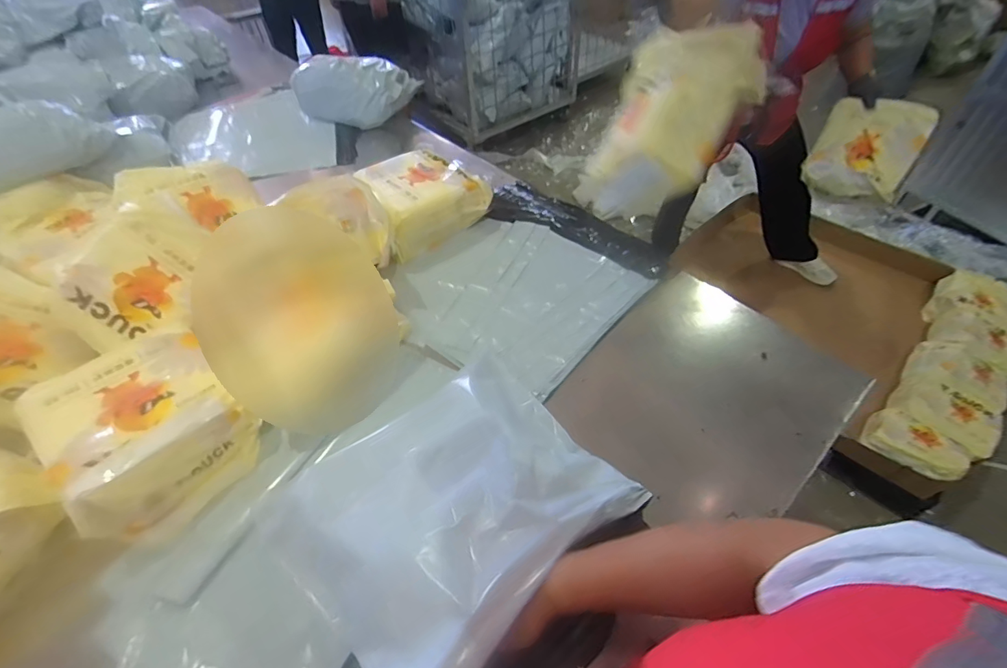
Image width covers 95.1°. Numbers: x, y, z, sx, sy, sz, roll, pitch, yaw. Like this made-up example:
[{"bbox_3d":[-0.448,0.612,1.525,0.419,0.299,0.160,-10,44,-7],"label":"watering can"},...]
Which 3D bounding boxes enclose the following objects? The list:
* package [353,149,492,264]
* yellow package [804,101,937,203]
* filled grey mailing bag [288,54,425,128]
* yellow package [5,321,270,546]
[{"bbox_3d":[-0.186,-0.309,1.046,0.235,0.124,0.207,-29,54,-21],"label":"package"},{"bbox_3d":[1.053,-0.534,1.354,0.257,0.285,0.108,33,58,27],"label":"yellow package"},{"bbox_3d":[-0.450,-0.747,1.406,0.375,0.161,0.169,-10,49,-6],"label":"filled grey mailing bag"},{"bbox_3d":[-0.517,0.141,0.683,0.219,0.151,0.223,32,57,26],"label":"yellow package"}]

